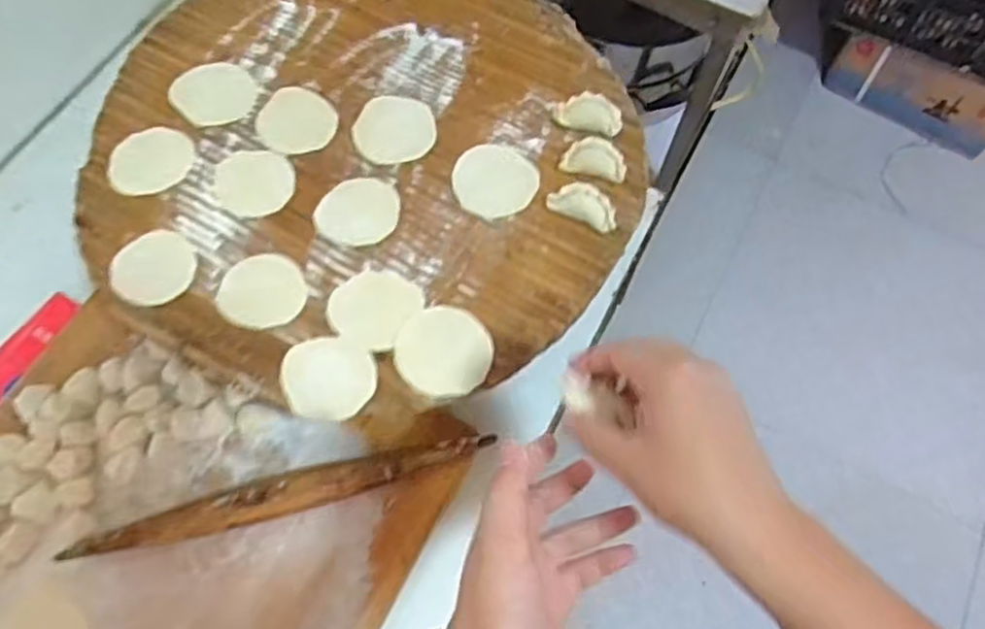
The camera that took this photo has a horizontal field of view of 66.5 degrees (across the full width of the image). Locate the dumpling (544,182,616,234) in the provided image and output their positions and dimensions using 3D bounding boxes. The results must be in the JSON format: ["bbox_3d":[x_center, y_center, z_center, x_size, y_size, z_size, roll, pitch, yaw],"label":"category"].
[{"bbox_3d":[0.073,-0.089,0.601,0.056,0.018,0.028,20,66,7],"label":"dumpling"}]

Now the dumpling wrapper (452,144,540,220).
[{"bbox_3d":[0.003,-0.112,0.622,0.069,0.004,0.068,1,65,-2],"label":"dumpling wrapper"}]

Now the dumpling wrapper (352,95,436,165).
[{"bbox_3d":[-0.084,-0.159,0.643,0.068,0.004,0.070,1,65,-2],"label":"dumpling wrapper"}]

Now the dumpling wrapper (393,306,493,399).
[{"bbox_3d":[-0.036,0.027,0.552,0.069,0.005,0.066,1,70,-2],"label":"dumpling wrapper"}]

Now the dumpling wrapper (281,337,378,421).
[{"bbox_3d":[-0.117,0.045,0.541,0.064,0.006,0.061,1,70,-2],"label":"dumpling wrapper"}]

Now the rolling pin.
[{"bbox_3d":[-0.160,0.143,0.589,0.321,0.027,0.031,-11,66,-7],"label":"rolling pin"}]

